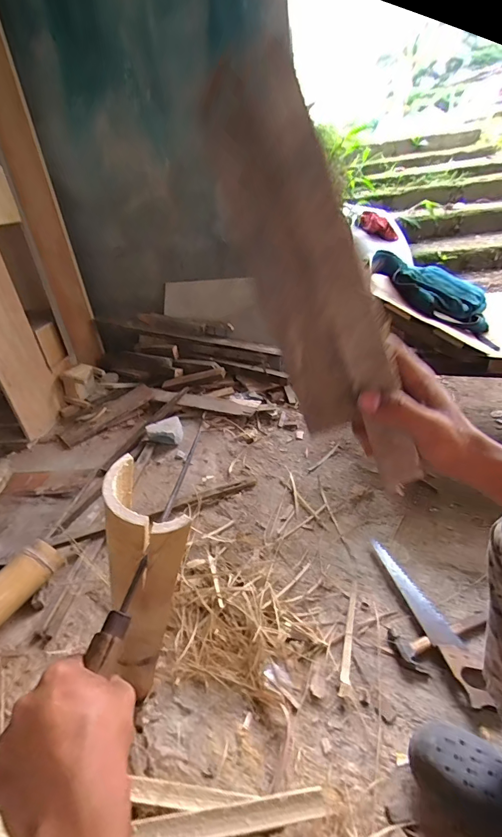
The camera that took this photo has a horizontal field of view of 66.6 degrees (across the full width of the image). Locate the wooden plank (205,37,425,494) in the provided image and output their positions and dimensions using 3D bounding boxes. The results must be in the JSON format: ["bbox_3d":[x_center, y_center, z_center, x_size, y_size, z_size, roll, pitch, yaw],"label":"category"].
[{"bbox_3d":[0.050,-0.074,0.267,0.069,0.297,0.022,-10,25,37],"label":"wooden plank"}]

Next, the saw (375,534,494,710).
[{"bbox_3d":[0.394,0.431,0.868,0.069,0.030,0.387,-12,33,-10],"label":"saw"}]

